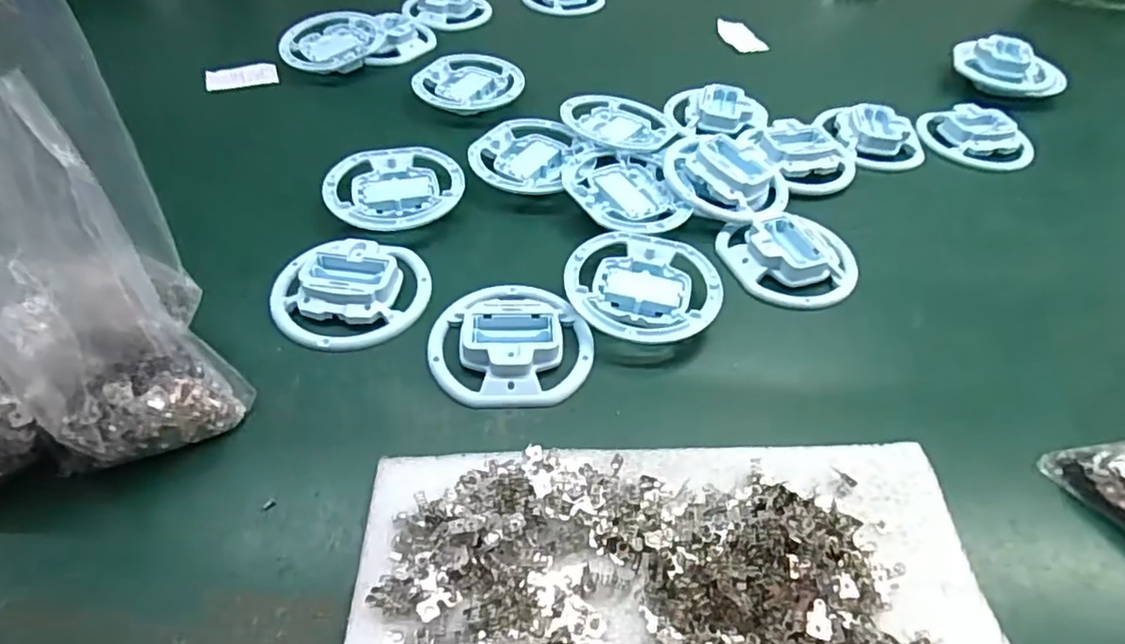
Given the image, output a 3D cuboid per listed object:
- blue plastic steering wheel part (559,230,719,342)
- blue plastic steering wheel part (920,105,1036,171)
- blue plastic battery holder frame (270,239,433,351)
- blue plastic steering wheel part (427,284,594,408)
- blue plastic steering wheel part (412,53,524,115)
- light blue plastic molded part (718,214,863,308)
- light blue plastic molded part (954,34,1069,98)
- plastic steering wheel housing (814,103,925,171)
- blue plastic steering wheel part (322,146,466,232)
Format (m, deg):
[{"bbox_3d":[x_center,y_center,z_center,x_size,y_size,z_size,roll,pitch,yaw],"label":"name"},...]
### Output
[{"bbox_3d":[0.054,-0.021,0.434,0.103,0.021,0.098,5,48,-2],"label":"blue plastic steering wheel part"},{"bbox_3d":[0.399,-0.180,0.600,0.102,0.018,0.078,32,52,21],"label":"blue plastic steering wheel part"},{"bbox_3d":[-0.143,-0.022,0.419,0.102,0.017,0.086,-5,49,-8],"label":"blue plastic battery holder frame"},{"bbox_3d":[-0.033,0.009,0.402,0.101,0.021,0.099,-1,49,-4],"label":"blue plastic steering wheel part"},{"bbox_3d":[-0.094,-0.237,0.616,0.103,0.018,0.094,2,49,-2],"label":"blue plastic steering wheel part"},{"bbox_3d":[0.174,-0.050,0.467,0.096,0.019,0.088,3,48,-3],"label":"light blue plastic molded part"},{"bbox_3d":[0.476,-0.271,0.668,0.113,0.040,0.064,32,52,21],"label":"light blue plastic molded part"},{"bbox_3d":[0.297,-0.177,0.590,0.085,0.017,0.086,-4,48,-10],"label":"plastic steering wheel housing"},{"bbox_3d":[-0.132,-0.104,0.495,0.104,0.018,0.098,2,49,-2],"label":"blue plastic steering wheel part"}]

